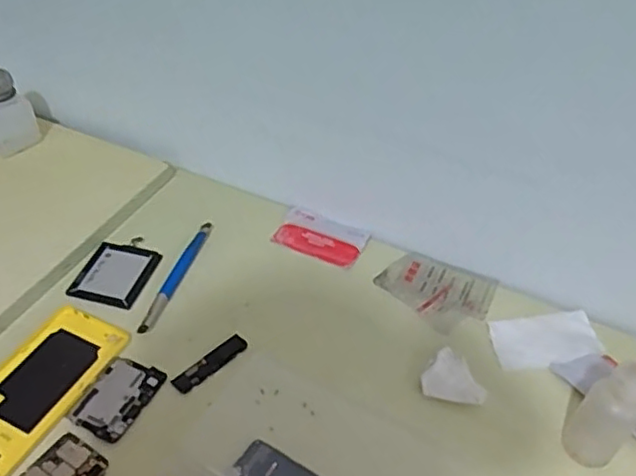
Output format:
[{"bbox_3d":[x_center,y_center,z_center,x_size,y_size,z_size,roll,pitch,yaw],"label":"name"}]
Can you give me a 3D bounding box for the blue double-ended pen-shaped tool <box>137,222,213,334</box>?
[{"bbox_3d":[-0.126,0.031,0.574,0.011,0.009,0.134,14,45,12],"label":"blue double-ended pen-shaped tool"}]

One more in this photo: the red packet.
[{"bbox_3d":[0.004,-0.002,0.618,0.084,0.010,0.053,19,47,18],"label":"red packet"}]

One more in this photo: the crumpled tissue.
[{"bbox_3d":[0.108,0.108,0.502,0.049,0.008,0.047,8,44,7],"label":"crumpled tissue"}]

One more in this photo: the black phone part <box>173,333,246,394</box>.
[{"bbox_3d":[-0.086,0.101,0.509,0.066,0.006,0.017,-32,53,-30],"label":"black phone part"}]

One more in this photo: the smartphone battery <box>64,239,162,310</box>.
[{"bbox_3d":[-0.181,0.030,0.579,0.062,0.007,0.074,13,45,12],"label":"smartphone battery"}]

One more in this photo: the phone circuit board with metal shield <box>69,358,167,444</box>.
[{"bbox_3d":[-0.154,0.123,0.487,0.047,0.004,0.065,20,47,18],"label":"phone circuit board with metal shield"}]

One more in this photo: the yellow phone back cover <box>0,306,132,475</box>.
[{"bbox_3d":[-0.217,0.115,0.496,0.073,0.010,0.141,20,47,18],"label":"yellow phone back cover"}]

